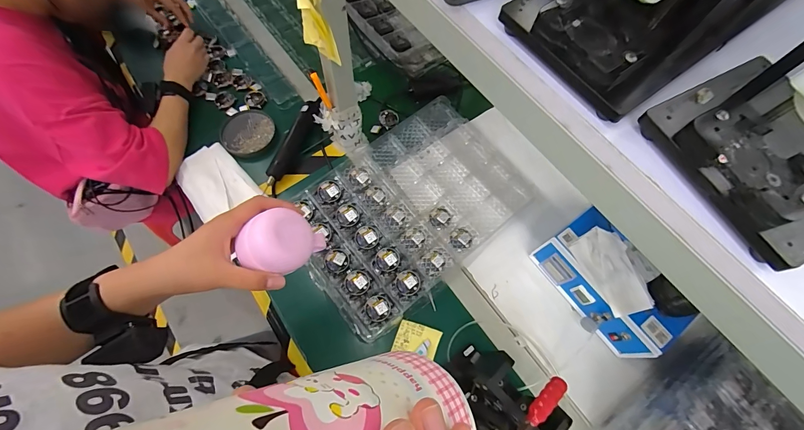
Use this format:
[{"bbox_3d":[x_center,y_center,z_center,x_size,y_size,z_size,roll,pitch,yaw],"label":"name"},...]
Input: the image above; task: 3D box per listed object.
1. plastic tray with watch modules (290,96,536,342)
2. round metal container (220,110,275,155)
[{"bbox_3d":[0.016,-0.016,0.691,0.446,0.034,0.307,-37,74,-14],"label":"plastic tray with watch modules"},{"bbox_3d":[-0.336,-0.182,0.760,0.111,0.009,0.108,0,69,-1],"label":"round metal container"}]

